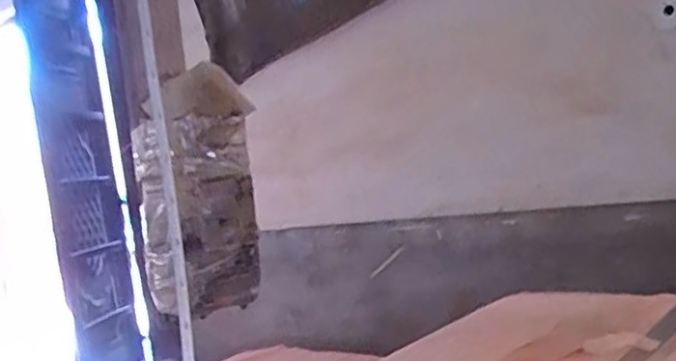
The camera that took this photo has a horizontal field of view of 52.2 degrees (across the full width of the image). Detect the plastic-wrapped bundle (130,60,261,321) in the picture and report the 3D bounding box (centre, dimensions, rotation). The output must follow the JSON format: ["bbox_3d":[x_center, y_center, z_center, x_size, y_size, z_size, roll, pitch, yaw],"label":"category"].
[{"bbox_3d":[-0.117,0.008,0.571,0.093,0.192,0.070,-9,1,-16],"label":"plastic-wrapped bundle"}]

